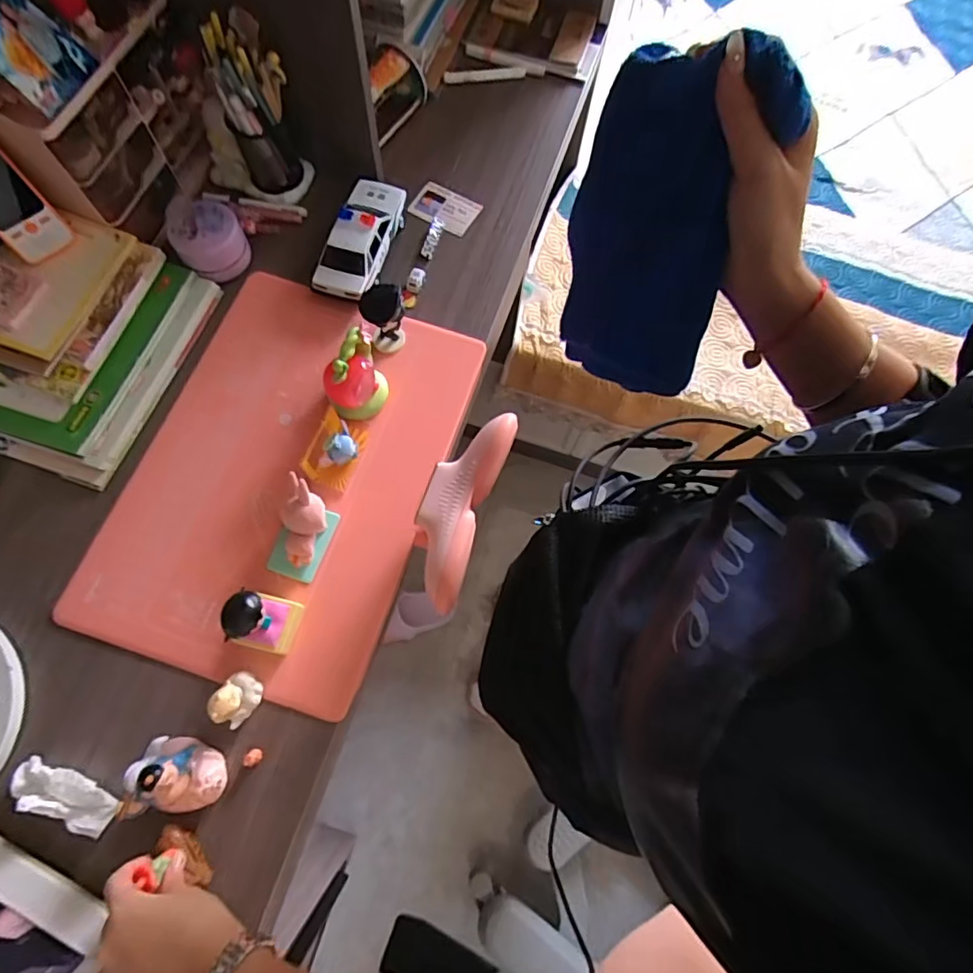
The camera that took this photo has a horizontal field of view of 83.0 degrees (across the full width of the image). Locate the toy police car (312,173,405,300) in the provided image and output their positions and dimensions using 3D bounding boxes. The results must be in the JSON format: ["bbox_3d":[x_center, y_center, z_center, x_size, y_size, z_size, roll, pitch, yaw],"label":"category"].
[{"bbox_3d":[-0.159,-0.319,0.701,0.076,0.053,0.179,11,71,1],"label":"toy police car"}]

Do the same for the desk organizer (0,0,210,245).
[{"bbox_3d":[-0.418,-0.417,0.652,0.081,0.176,0.235,26,72,6],"label":"desk organizer"}]

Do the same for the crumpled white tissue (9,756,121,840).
[{"bbox_3d":[-0.386,0.278,0.497,0.102,0.044,0.034,22,72,5],"label":"crumpled white tissue"}]

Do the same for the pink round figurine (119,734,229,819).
[{"bbox_3d":[-0.275,0.260,0.493,0.059,0.075,0.063,1,71,-2],"label":"pink round figurine"}]

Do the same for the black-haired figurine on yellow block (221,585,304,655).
[{"bbox_3d":[-0.214,0.130,0.531,0.045,0.090,0.051,14,71,2],"label":"black-haired figurine on yellow block"}]

